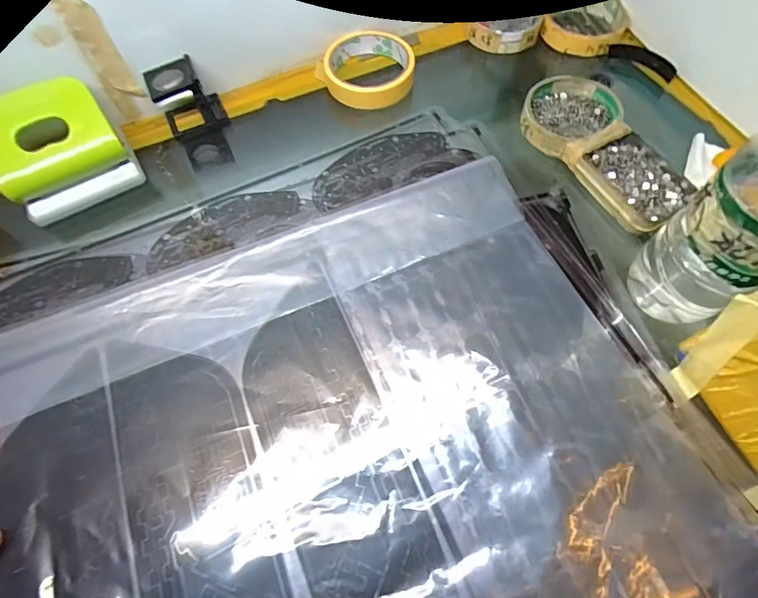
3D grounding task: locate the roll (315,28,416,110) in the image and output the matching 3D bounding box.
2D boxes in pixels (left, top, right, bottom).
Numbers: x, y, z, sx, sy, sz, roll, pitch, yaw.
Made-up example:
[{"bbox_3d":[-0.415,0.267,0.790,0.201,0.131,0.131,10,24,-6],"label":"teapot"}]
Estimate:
[{"bbox_3d":[-0.007,-0.234,0.430,0.090,0.028,0.090,-1,63,1],"label":"roll"}]

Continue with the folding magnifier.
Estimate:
[{"bbox_3d":[-0.178,-0.177,0.426,0.053,0.108,0.033,-23,65,-10],"label":"folding magnifier"}]

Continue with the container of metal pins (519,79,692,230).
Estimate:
[{"bbox_3d":[0.195,-0.134,0.375,0.084,0.020,0.168,-23,65,-10],"label":"container of metal pins"}]

